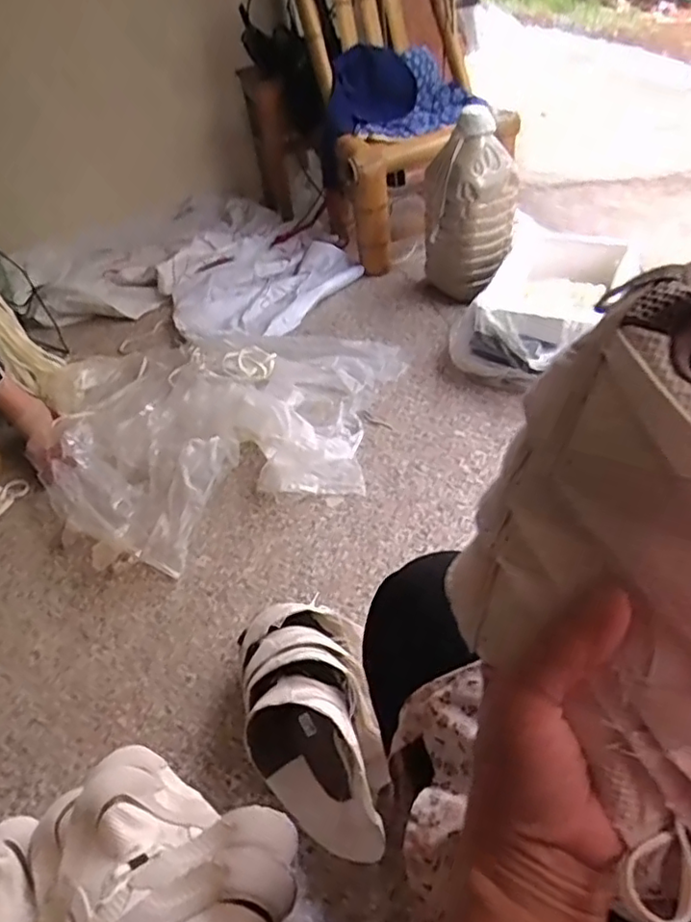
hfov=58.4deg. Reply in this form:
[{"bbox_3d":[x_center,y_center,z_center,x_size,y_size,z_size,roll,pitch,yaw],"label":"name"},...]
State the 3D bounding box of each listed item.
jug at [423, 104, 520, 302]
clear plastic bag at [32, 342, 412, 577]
[{"bbox_3d":[0.295,-0.583,1.465,0.208,0.398,0.148,-1,44,10],"label":"jug"},{"bbox_3d":[-0.291,-0.077,1.230,0.753,0.101,0.647,-1,44,10],"label":"clear plastic bag"}]

